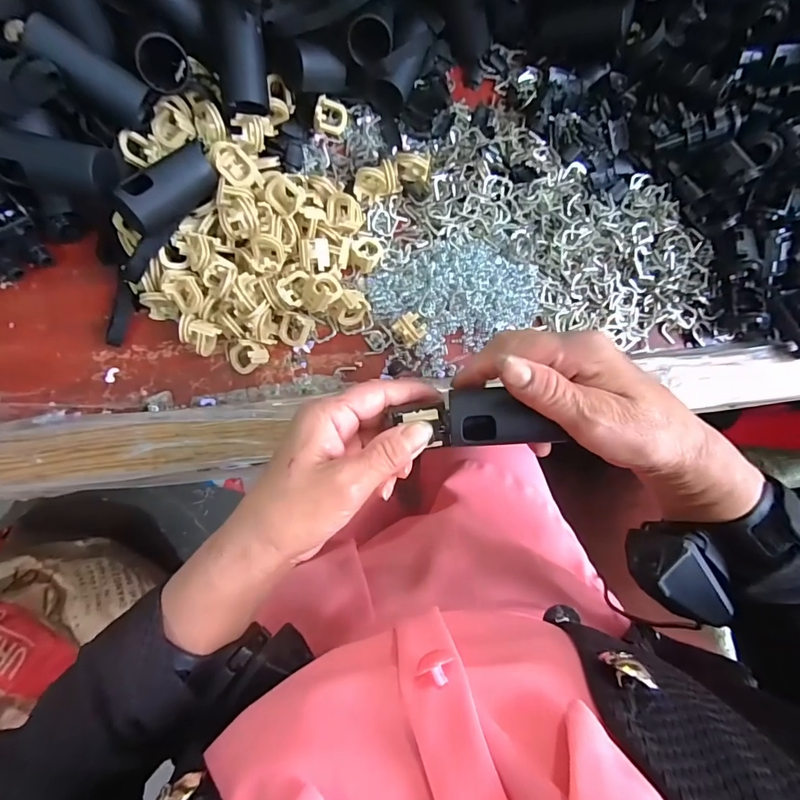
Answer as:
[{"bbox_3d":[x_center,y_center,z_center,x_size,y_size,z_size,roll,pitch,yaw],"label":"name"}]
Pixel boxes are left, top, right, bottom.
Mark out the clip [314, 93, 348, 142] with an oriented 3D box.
[{"bbox_3d":[-0.053,-0.218,0.339,0.024,0.014,0.022,5,106,-22],"label":"clip"}]

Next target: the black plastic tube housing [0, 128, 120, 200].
[{"bbox_3d":[-0.203,-0.137,0.259,0.065,0.028,0.028,-1,85,-3],"label":"black plastic tube housing"}]

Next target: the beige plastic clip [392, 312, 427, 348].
[{"bbox_3d":[0.008,-0.054,0.323,0.022,0.018,0.021,-43,89,-5],"label":"beige plastic clip"}]

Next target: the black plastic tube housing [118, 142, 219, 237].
[{"bbox_3d":[-0.148,-0.134,0.280,0.024,0.024,0.066,37,67,-1],"label":"black plastic tube housing"}]

